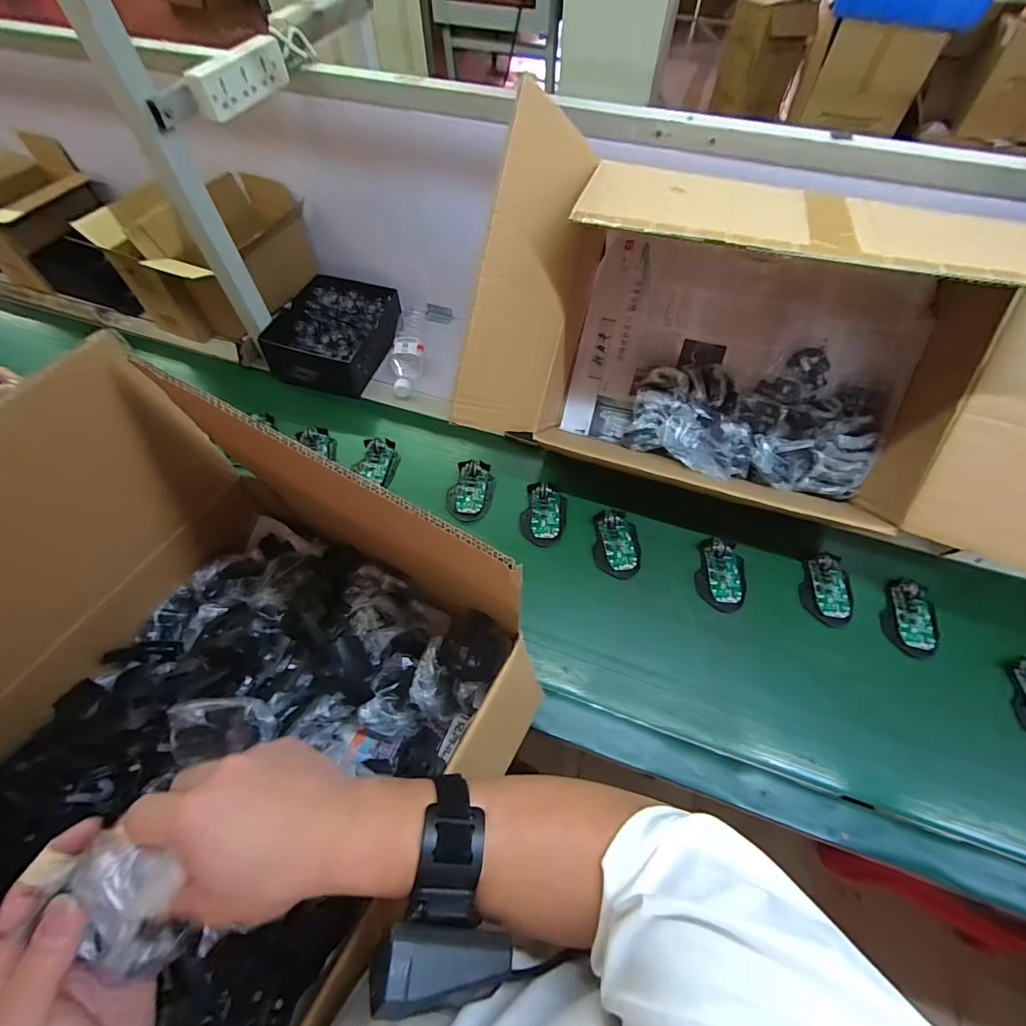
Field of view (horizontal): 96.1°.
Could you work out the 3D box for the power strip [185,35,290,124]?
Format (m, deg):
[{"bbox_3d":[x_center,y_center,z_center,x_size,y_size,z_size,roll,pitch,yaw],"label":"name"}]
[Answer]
[{"bbox_3d":[-0.377,-0.606,0.642,0.026,0.053,0.162,20,62,10],"label":"power strip"}]

